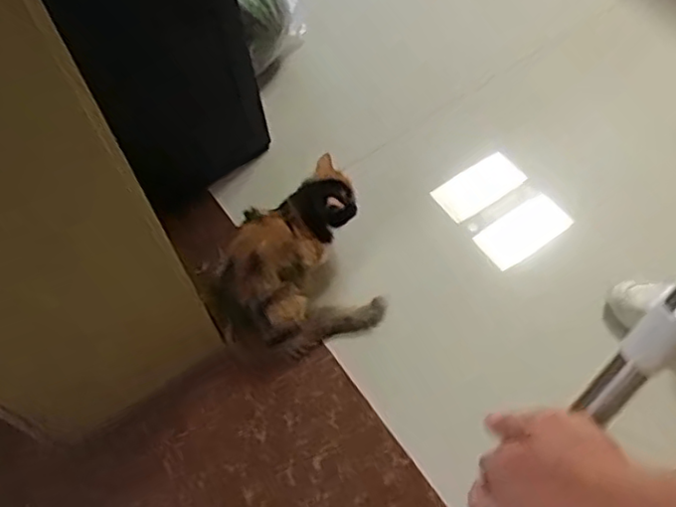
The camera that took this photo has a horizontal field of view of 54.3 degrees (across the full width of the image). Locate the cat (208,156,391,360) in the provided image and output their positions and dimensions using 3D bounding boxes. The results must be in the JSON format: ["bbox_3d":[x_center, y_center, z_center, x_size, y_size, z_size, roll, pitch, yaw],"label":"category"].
[{"bbox_3d":[-0.084,0.030,1.151,0.287,0.176,0.250,-24,62,-11],"label":"cat"}]

